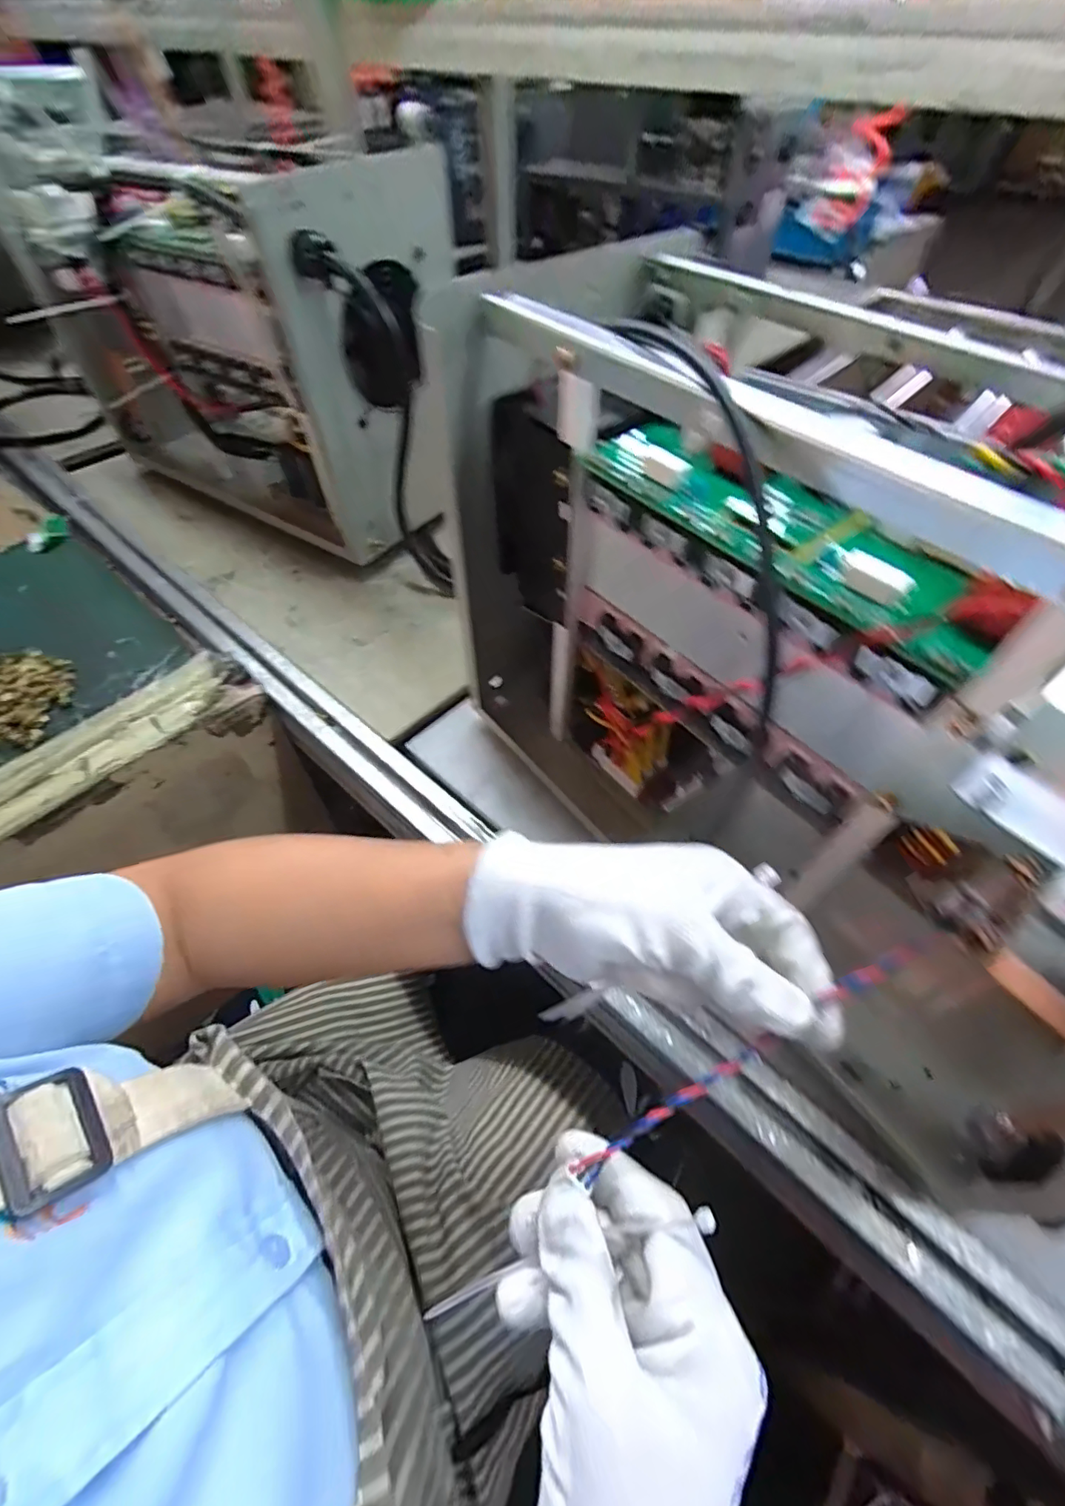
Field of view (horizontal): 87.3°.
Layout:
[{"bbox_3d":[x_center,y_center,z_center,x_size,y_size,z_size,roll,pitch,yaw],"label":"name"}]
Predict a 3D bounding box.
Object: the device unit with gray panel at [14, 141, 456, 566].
[{"bbox_3d":[-0.327,-0.441,0.616,0.510,0.308,0.169,32,60,22],"label":"device unit with gray panel"}]

